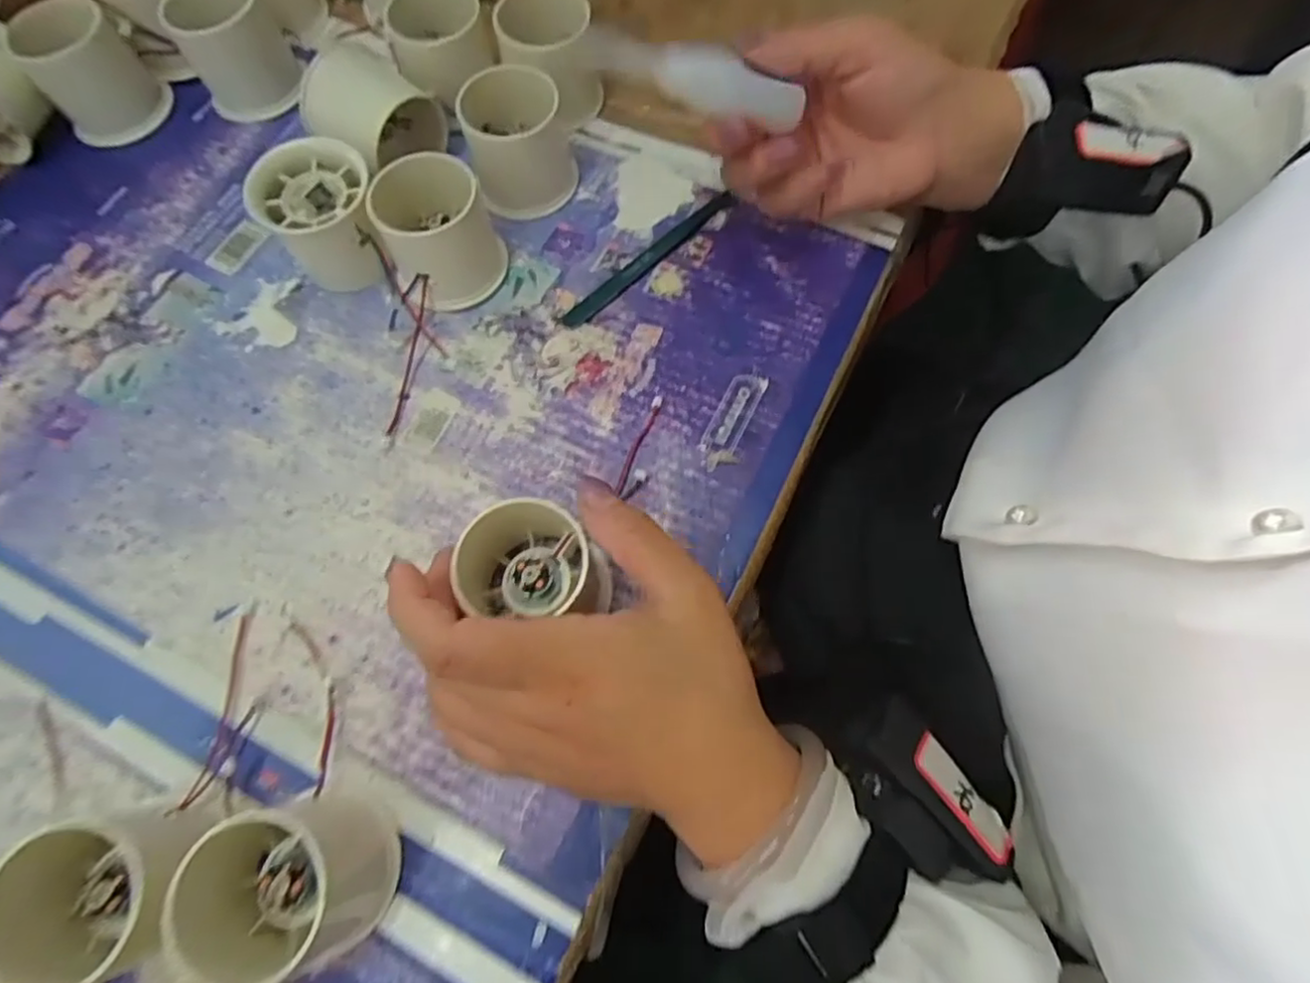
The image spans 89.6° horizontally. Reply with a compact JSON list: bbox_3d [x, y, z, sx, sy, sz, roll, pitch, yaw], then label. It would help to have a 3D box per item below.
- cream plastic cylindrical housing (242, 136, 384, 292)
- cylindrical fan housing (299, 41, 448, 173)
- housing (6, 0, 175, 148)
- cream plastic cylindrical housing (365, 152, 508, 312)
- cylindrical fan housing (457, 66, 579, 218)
[{"bbox_3d":[-0.163,-0.135,0.331,0.053,0.048,0.060,-29,72,-9],"label":"cream plastic cylindrical housing"},{"bbox_3d":[-0.146,-0.195,0.349,0.062,0.045,0.058,28,72,11],"label":"cylindrical fan housing"},{"bbox_3d":[-0.313,-0.232,0.365,0.052,0.050,0.045,-38,74,-12],"label":"housing"},{"bbox_3d":[-0.106,-0.128,0.328,0.053,0.050,0.053,0,69,1],"label":"cream plastic cylindrical housing"},{"bbox_3d":[-0.070,-0.184,0.347,0.052,0.052,0.052,0,69,1],"label":"cylindrical fan housing"}]

